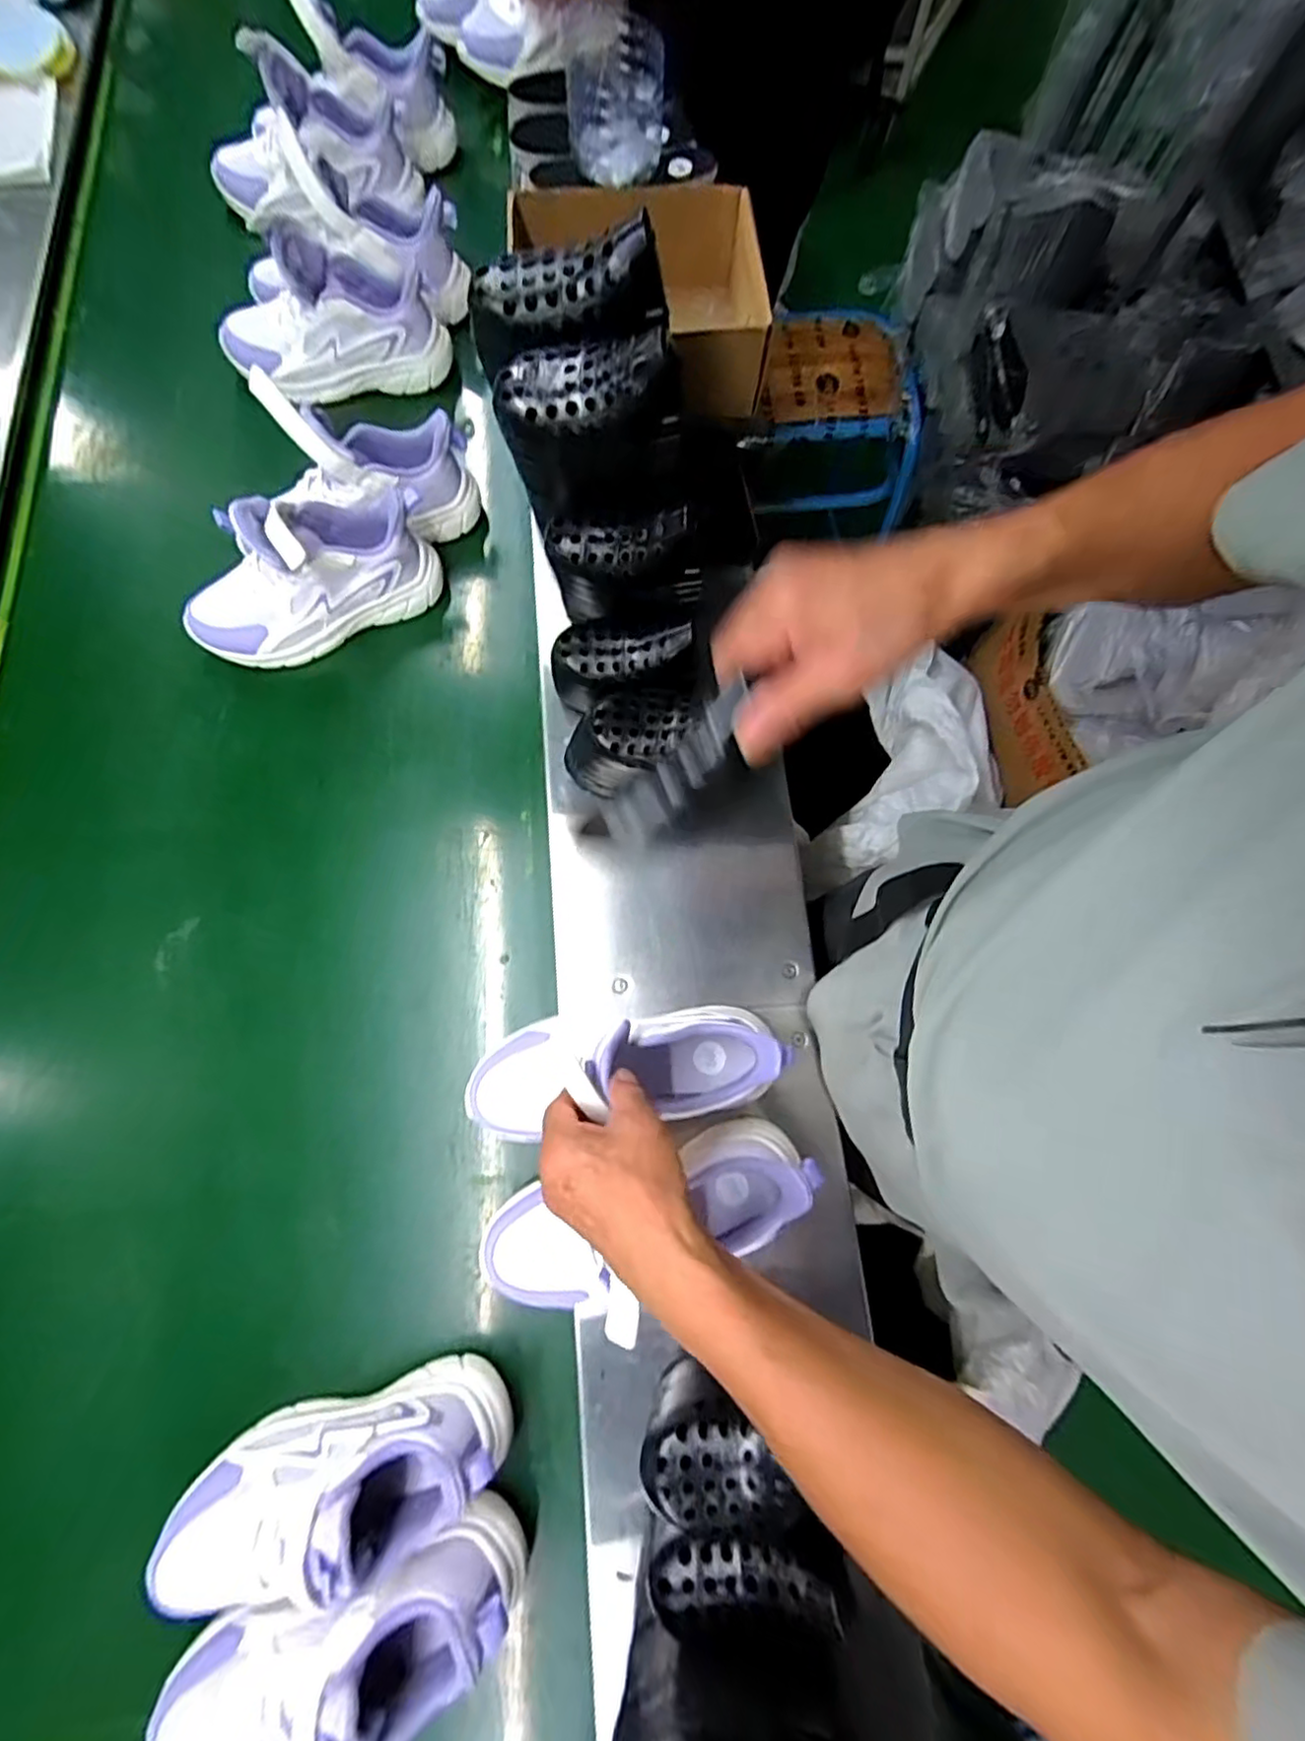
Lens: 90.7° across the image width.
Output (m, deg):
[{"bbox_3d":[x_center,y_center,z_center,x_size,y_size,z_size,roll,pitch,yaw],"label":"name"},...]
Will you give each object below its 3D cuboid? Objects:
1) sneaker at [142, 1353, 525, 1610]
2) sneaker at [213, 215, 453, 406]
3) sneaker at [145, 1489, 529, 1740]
[{"bbox_3d":[-0.234,0.445,0.459,0.238,0.106,0.092,-16,75,-6],"label":"sneaker"},{"bbox_3d":[-0.367,-0.629,0.724,0.247,0.136,0.087,-7,74,-4],"label":"sneaker"},{"bbox_3d":[-0.214,0.524,0.423,0.241,0.101,0.093,-21,76,-8],"label":"sneaker"}]

